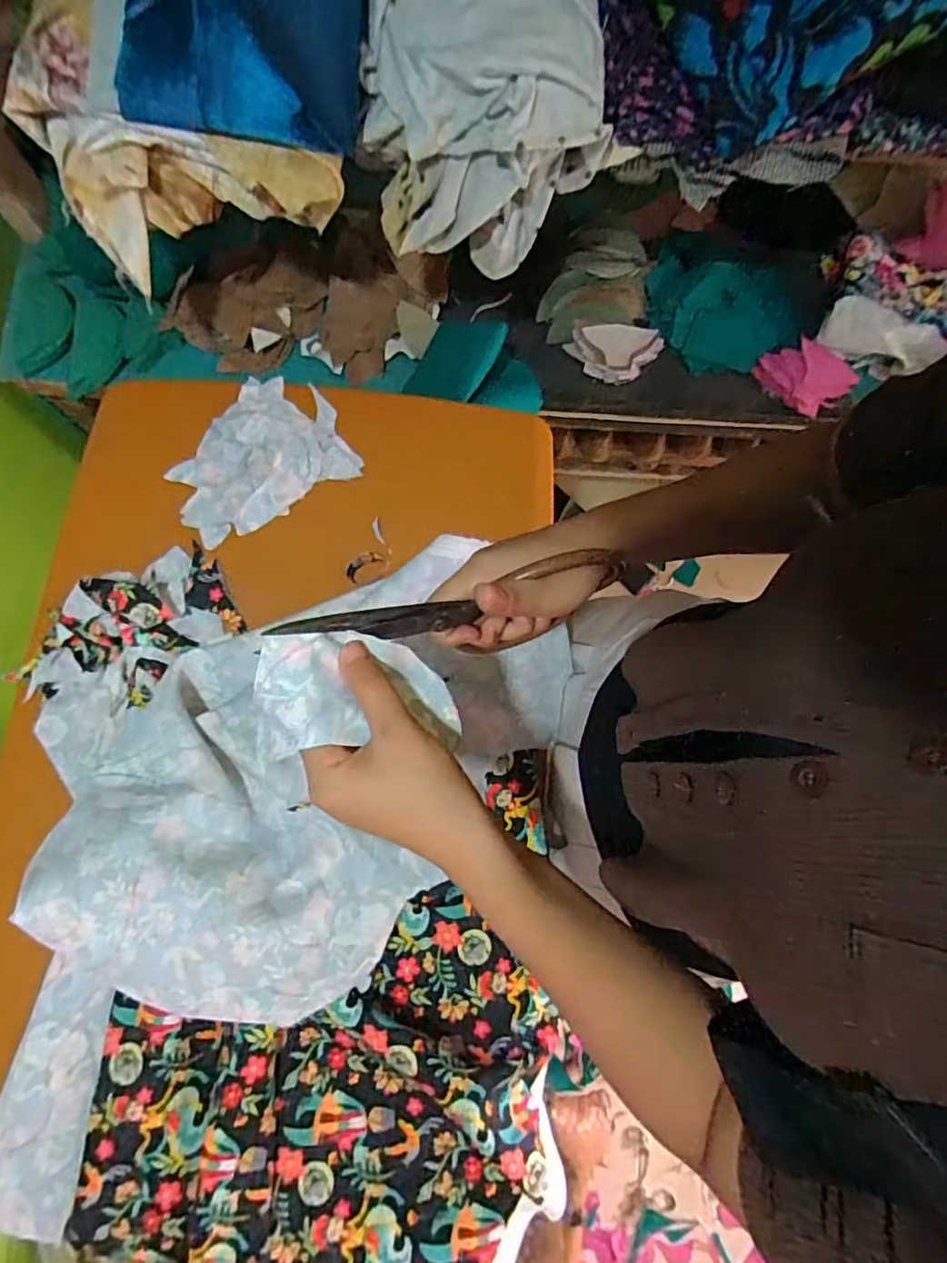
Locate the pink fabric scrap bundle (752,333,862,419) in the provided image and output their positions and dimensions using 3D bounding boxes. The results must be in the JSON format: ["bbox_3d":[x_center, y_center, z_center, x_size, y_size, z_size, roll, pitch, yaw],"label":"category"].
[{"bbox_3d":[0.406,-0.315,0.738,0.104,0.027,0.080,41,79,7],"label":"pink fabric scrap bundle"}]

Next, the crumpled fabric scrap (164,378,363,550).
[{"bbox_3d":[-0.219,-0.178,0.611,0.173,0.012,0.136,-31,80,-8],"label":"crumpled fabric scrap"}]

